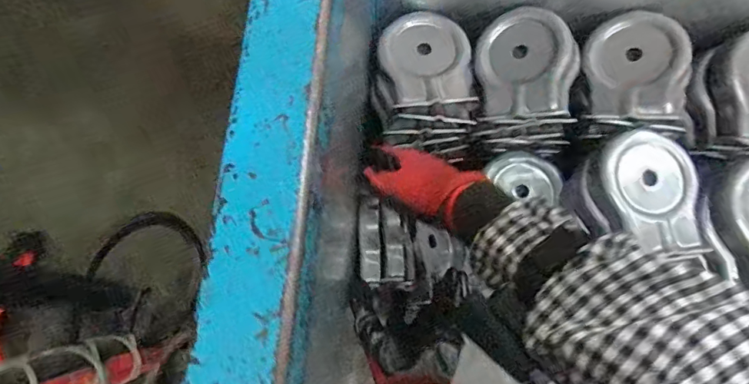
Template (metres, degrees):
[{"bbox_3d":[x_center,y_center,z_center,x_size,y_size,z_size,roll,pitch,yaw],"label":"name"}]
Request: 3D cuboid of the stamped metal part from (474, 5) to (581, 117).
[{"bbox_3d":[0.158,-0.134,0.507,0.116,0.043,0.119,-5,81,24],"label":"stamped metal part"}]

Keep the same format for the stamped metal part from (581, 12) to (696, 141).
[{"bbox_3d":[0.270,-0.125,0.486,0.095,0.023,0.125,0,74,21],"label":"stamped metal part"}]

